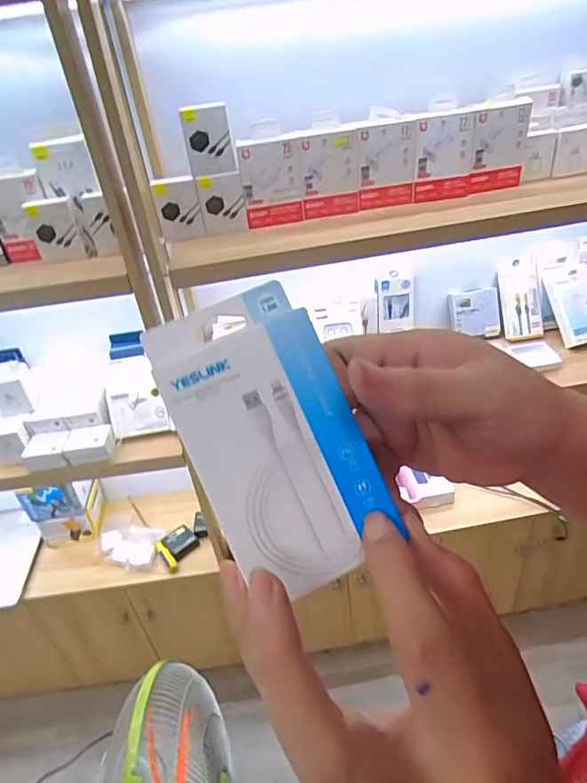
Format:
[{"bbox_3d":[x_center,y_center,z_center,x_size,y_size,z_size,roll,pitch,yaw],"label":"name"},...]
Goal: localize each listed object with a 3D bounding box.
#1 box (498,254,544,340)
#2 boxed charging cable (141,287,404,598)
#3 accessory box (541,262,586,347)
[{"bbox_3d":[0.527,-0.218,1.172,0.081,0.188,0.018,-8,12,17],"label":"box"},{"bbox_3d":[-0.009,0.019,0.219,0.068,0.125,0.019,-25,0,-10],"label":"boxed charging cable"},{"bbox_3d":[0.633,-0.196,1.139,0.091,0.178,0.037,-16,-10,13],"label":"accessory box"}]

